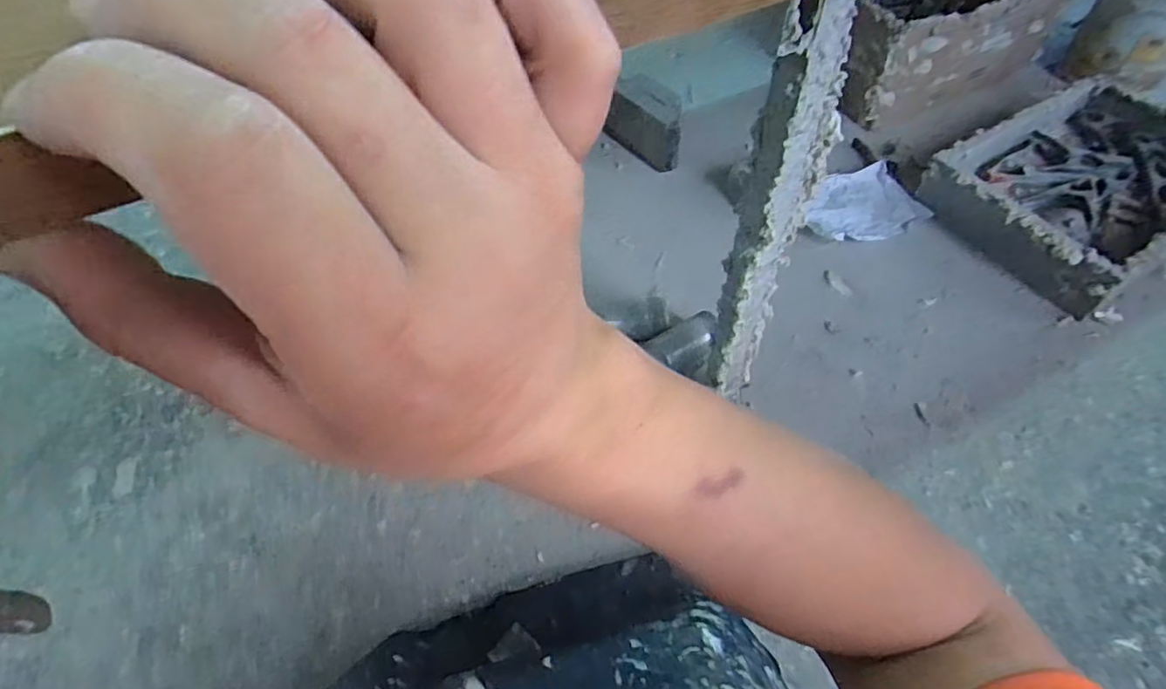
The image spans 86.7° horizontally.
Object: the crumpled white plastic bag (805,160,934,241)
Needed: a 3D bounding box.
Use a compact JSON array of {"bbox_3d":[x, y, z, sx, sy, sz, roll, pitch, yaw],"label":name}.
[{"bbox_3d":[0.605,-0.313,1.367,0.278,0.031,0.201,-9,54,-7],"label":"crumpled white plastic bag"}]

